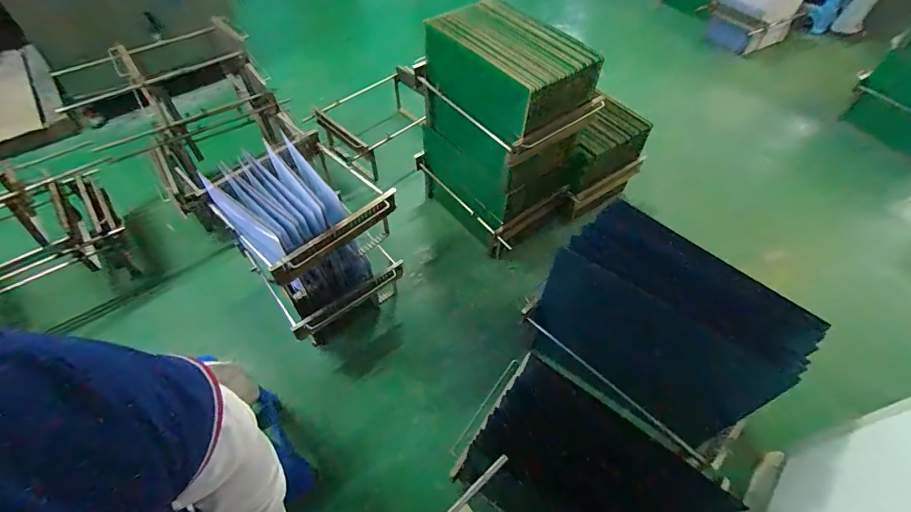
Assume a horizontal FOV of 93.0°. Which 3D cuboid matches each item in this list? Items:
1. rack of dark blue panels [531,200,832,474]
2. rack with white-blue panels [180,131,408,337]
[{"bbox_3d":[0.609,0.202,1.350,0.691,0.426,0.452,35,60,22],"label":"rack of dark blue panels"},{"bbox_3d":[-0.484,-0.037,1.478,0.478,0.519,0.455,34,59,21],"label":"rack with white-blue panels"}]

